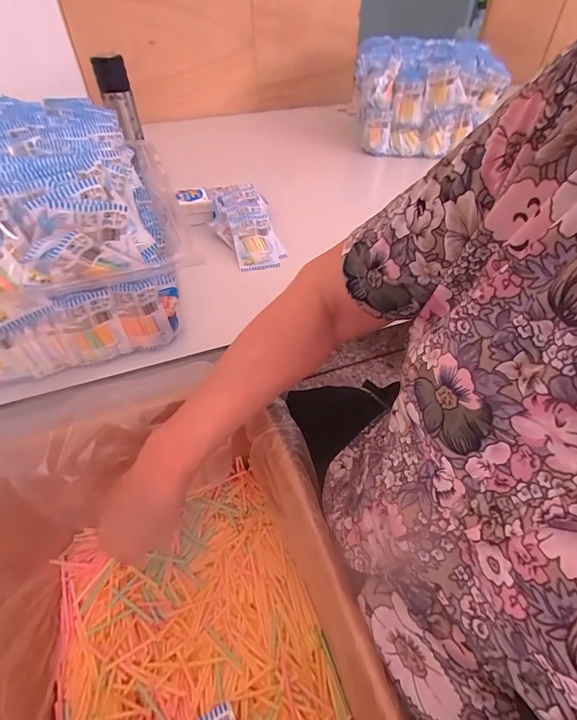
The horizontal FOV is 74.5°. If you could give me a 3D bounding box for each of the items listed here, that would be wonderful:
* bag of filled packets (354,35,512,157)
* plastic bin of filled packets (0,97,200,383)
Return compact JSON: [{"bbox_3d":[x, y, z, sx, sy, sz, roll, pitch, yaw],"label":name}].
[{"bbox_3d":[0.340,-0.699,1.012,0.298,0.201,0.349,1,45,2],"label":"bag of filled packets"},{"bbox_3d":[-0.315,-0.165,0.486,0.302,0.220,0.408,-18,47,-17],"label":"plastic bin of filled packets"}]

